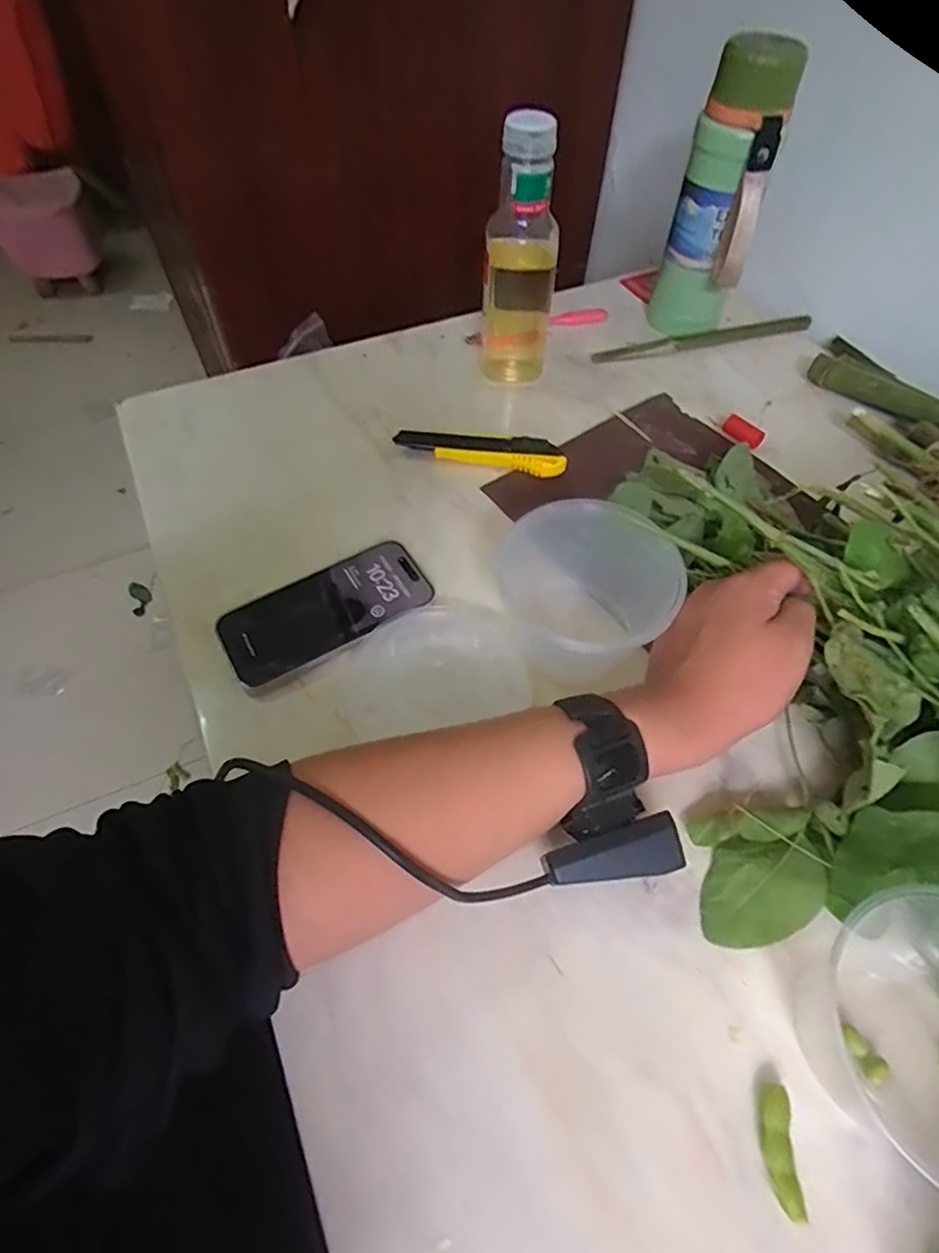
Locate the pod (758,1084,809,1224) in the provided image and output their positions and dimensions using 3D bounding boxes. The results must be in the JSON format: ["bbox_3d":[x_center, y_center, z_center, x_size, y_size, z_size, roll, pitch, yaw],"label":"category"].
[{"bbox_3d":[0.139,0.235,0.272,0.015,0.005,0.046,4,56,5],"label":"pod"}]

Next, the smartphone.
[{"bbox_3d":[-0.103,-0.014,0.428,0.145,0.008,0.073,-29,59,-17],"label":"smartphone"}]

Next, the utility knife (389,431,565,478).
[{"bbox_3d":[0.010,-0.151,0.524,0.145,0.021,0.026,11,56,5],"label":"utility knife"}]

